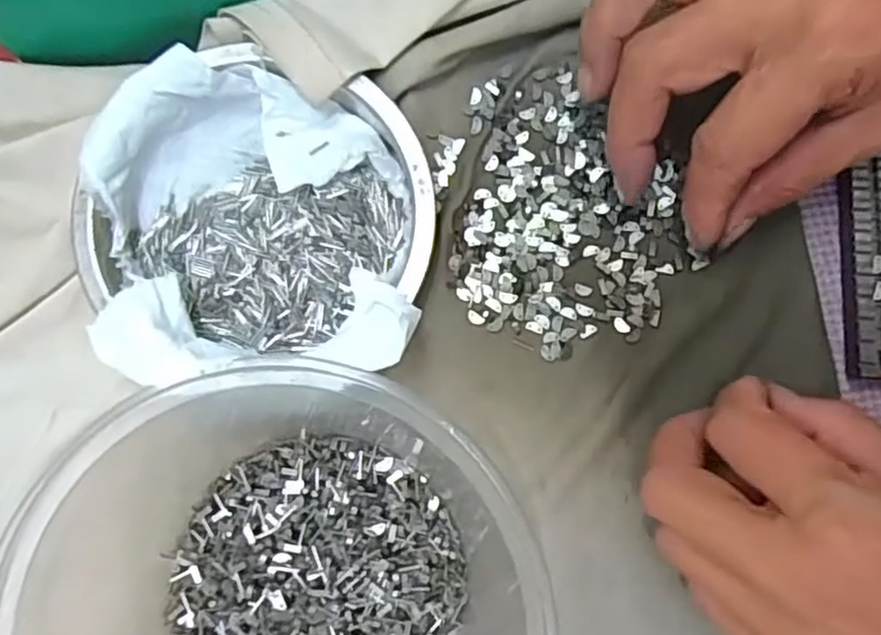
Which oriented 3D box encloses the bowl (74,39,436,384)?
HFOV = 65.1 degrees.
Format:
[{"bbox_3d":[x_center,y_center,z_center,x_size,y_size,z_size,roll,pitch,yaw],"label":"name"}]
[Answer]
[{"bbox_3d":[-0.064,-0.036,0.241,0.116,0.035,0.110,-5,81,1],"label":"bowl"}]

